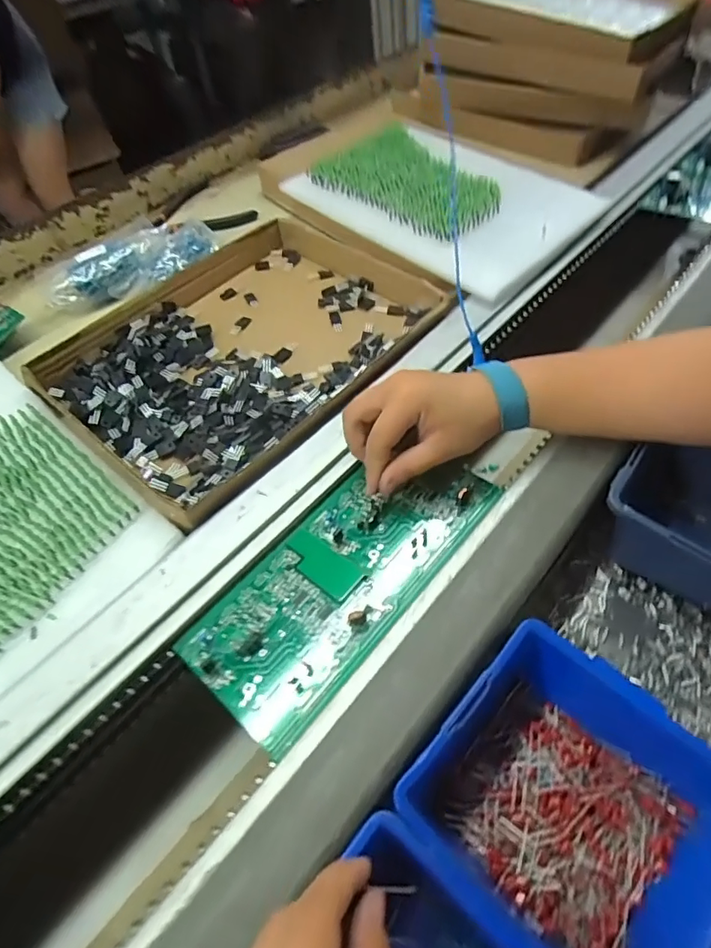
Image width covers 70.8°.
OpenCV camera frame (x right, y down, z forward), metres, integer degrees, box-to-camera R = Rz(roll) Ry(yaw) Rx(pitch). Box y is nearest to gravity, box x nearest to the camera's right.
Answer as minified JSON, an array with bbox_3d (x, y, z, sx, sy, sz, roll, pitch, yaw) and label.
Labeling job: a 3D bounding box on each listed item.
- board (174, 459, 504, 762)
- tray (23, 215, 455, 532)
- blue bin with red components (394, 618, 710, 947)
[{"bbox_3d":[-0.002,0.059,0.325,0.217,0.009,0.100,-39,59,-22],"label":"board"},{"bbox_3d":[-0.110,-0.130,0.462,0.271,0.034,0.314,36,63,27],"label":"tray"},{"bbox_3d":[0.106,0.164,0.244,0.132,0.056,0.118,36,63,27],"label":"blue bin with red components"}]

